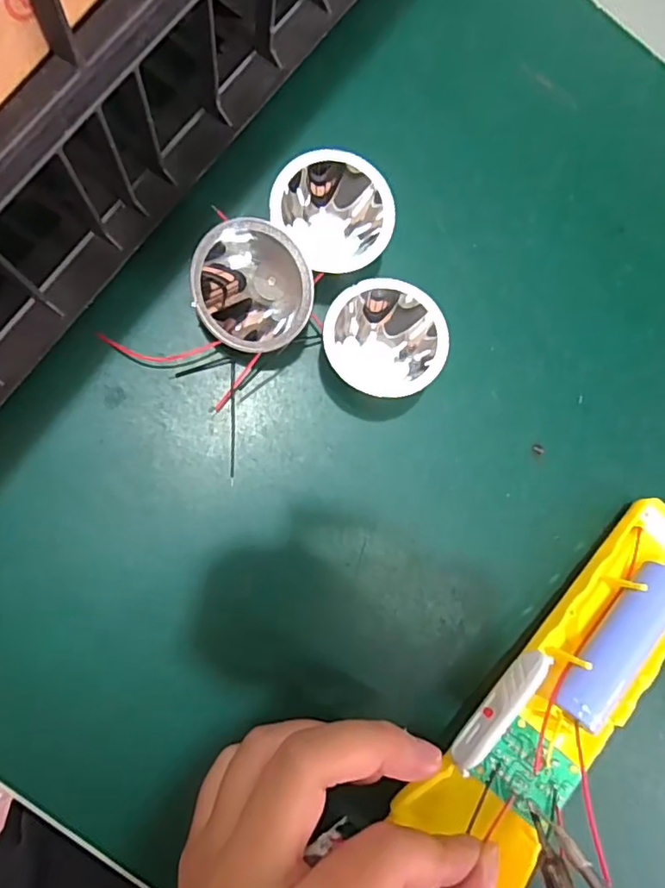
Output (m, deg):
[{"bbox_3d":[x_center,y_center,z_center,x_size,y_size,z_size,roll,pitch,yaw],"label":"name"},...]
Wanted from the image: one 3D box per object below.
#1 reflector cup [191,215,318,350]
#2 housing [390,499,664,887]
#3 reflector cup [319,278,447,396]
[{"bbox_3d":[-0.030,-0.057,0.207,0.042,0.032,0.047,-2,86,-8],"label":"reflector cup"},{"bbox_3d":[0.090,0.087,0.208,0.043,0.024,0.147,46,75,-2],"label":"housing"},{"bbox_3d":[0.018,-0.038,0.216,0.044,0.029,0.042,1,86,-7],"label":"reflector cup"}]

